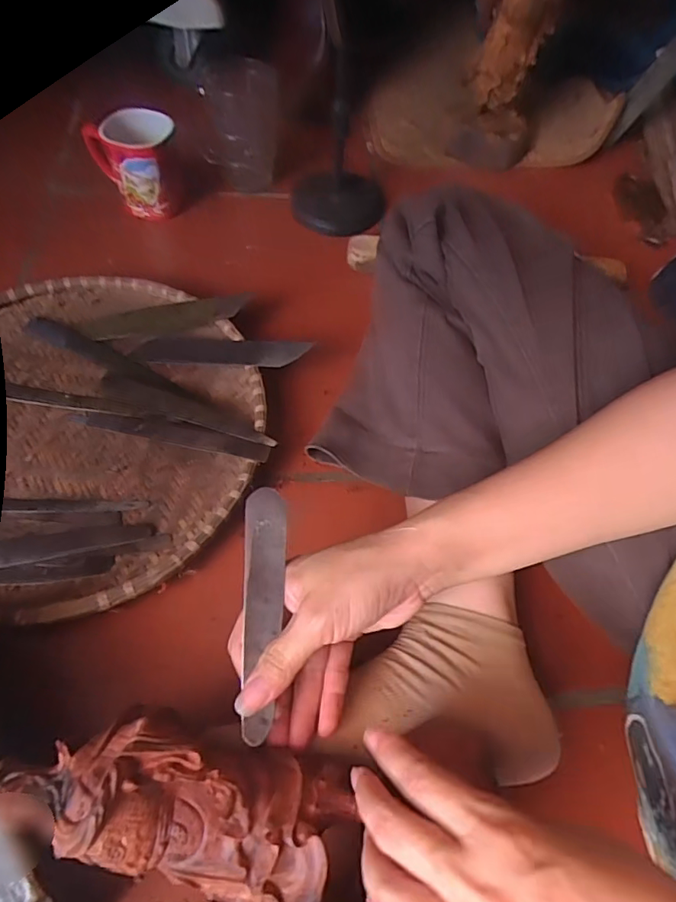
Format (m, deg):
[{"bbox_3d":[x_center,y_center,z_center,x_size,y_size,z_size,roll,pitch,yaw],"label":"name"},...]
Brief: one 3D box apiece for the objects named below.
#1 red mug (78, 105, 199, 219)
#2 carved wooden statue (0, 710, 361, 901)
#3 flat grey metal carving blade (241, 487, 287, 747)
[{"bbox_3d":[-0.232,-0.335,0.605,0.098,0.092,0.095,-20,62,-15],"label":"red mug"},{"bbox_3d":[-0.077,0.175,0.256,0.165,0.039,0.066,15,59,-6],"label":"carved wooden statue"},{"bbox_3d":[-0.042,0.087,0.287,0.023,0.006,0.132,1,74,-3],"label":"flat grey metal carving blade"}]

